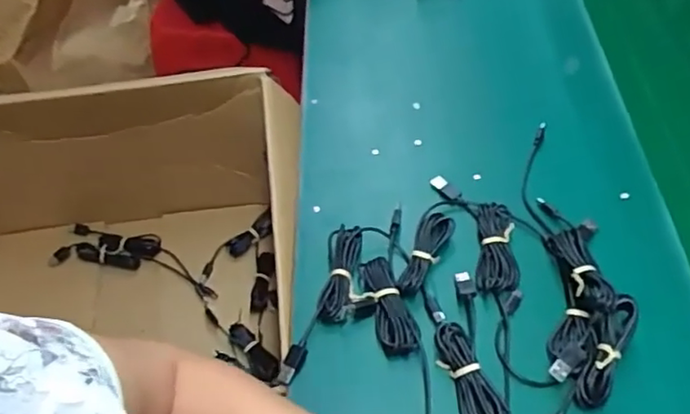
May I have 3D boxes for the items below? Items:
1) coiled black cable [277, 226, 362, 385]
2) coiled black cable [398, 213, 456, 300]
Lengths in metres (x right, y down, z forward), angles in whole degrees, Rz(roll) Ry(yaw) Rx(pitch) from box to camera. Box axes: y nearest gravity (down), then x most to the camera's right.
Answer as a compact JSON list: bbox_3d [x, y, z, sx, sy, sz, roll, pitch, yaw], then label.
[{"bbox_3d":[-0.014,0.081,0.513,0.036,0.022,0.145,14,58,9],"label":"coiled black cable"},{"bbox_3d":[0.072,0.042,0.537,0.029,0.019,0.091,21,59,14],"label":"coiled black cable"}]

